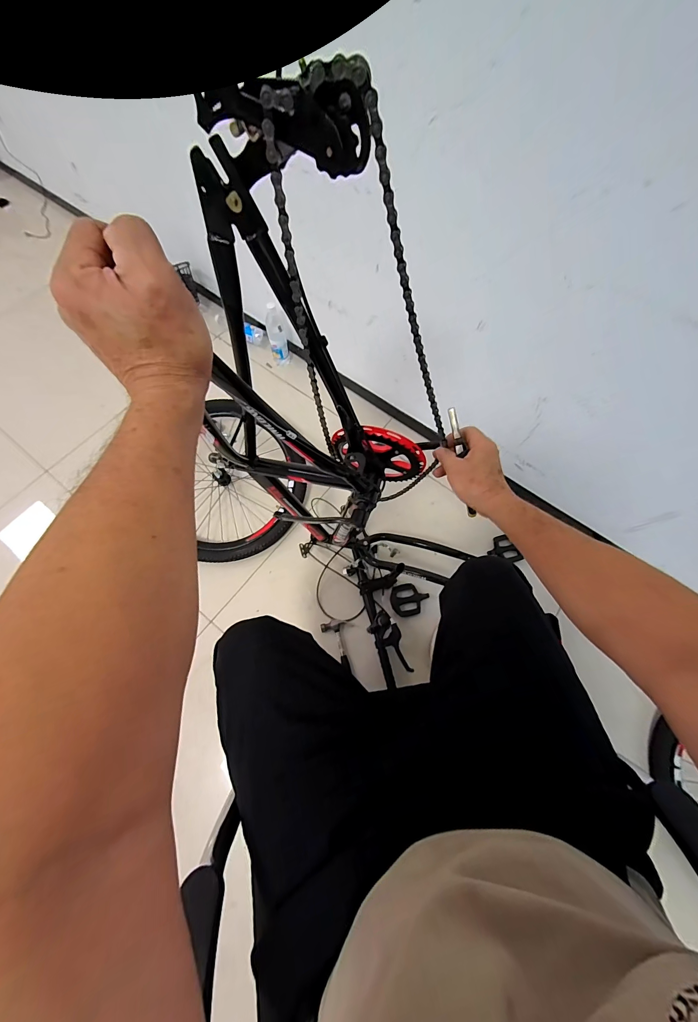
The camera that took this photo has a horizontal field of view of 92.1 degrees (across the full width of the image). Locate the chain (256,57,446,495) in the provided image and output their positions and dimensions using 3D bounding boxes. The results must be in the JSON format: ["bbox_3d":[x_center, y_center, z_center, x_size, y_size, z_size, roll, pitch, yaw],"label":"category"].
[{"bbox_3d":[0.036,-0.146,0.464,0.183,0.603,0.031,4,68,16],"label":"chain"}]

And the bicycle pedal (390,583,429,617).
[{"bbox_3d":[0.184,0.271,1.032,0.113,0.026,0.094,-13,69,-7],"label":"bicycle pedal"}]

